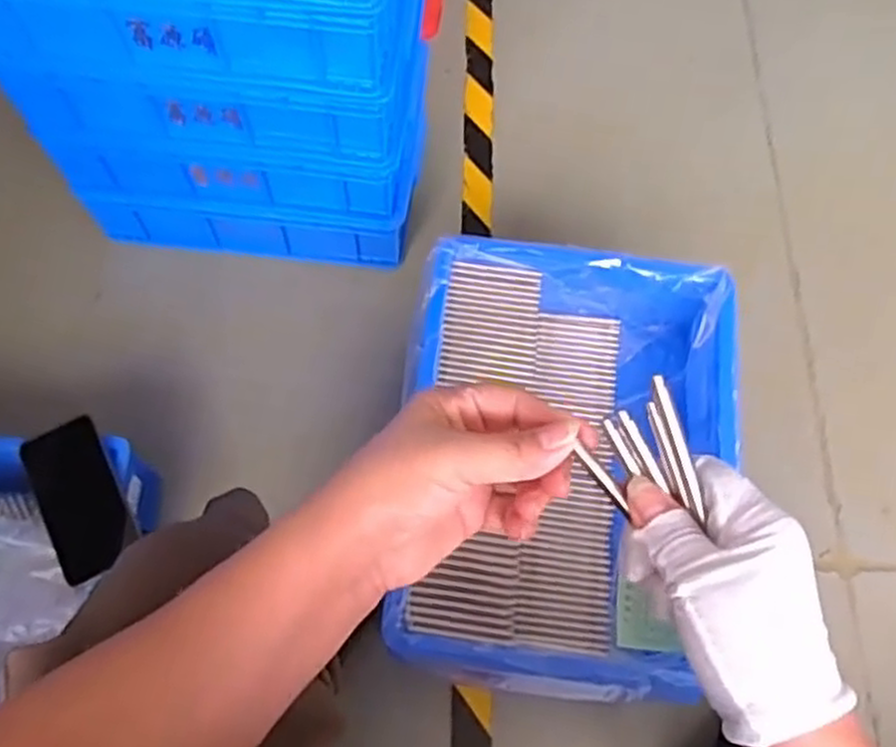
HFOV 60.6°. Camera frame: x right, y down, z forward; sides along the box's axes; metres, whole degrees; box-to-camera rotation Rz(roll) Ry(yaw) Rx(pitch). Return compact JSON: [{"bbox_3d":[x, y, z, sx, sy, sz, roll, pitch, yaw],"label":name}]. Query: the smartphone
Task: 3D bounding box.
[{"bbox_3d":[-0.366,0.124,0.762,0.078,0.011,0.149,-25,83,-11],"label":"smartphone"}]

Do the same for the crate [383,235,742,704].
[{"bbox_3d":[0.113,0.085,0.754,0.310,0.132,0.417,7,67,1],"label":"crate"}]

